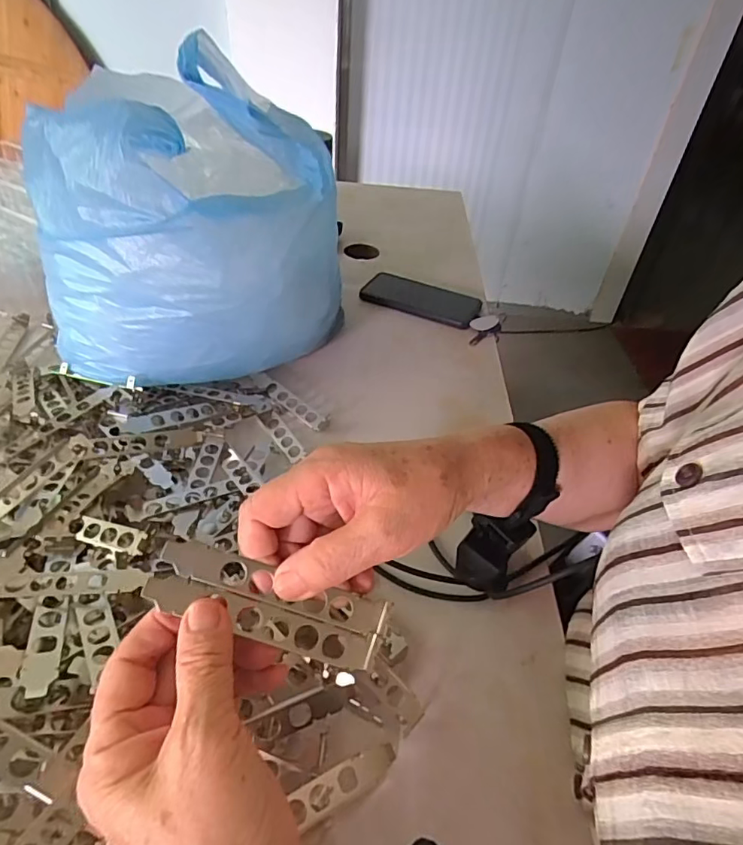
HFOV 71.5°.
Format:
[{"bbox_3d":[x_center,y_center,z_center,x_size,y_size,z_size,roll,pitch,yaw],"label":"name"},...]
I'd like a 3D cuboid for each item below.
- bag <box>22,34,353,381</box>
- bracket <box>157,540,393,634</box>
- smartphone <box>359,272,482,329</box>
[{"bbox_3d":[-0.172,-0.193,0.548,0.268,0.262,0.263,5,41,-1],"label":"bag"},{"bbox_3d":[-0.048,0.087,0.271,0.120,0.005,0.019,21,80,-12],"label":"bracket"},{"bbox_3d":[0.071,-0.177,0.733,0.163,0.011,0.081,19,55,16],"label":"smartphone"}]

